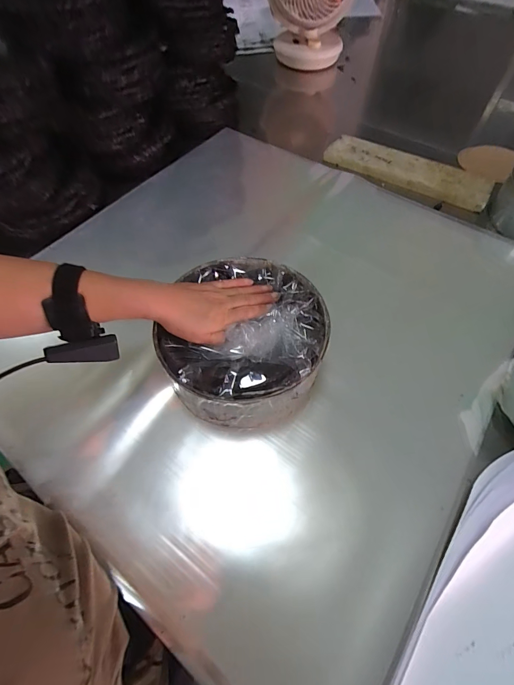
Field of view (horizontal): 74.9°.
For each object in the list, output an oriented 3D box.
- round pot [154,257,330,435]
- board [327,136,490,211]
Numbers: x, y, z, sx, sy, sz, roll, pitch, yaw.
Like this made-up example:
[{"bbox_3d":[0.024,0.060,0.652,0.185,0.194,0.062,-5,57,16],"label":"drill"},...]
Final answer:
[{"bbox_3d":[-0.010,0.003,0.427,0.181,0.098,0.199,-2,59,3],"label":"round pot"},{"bbox_3d":[0.309,-0.364,0.702,0.338,0.030,0.113,31,64,17],"label":"board"}]

